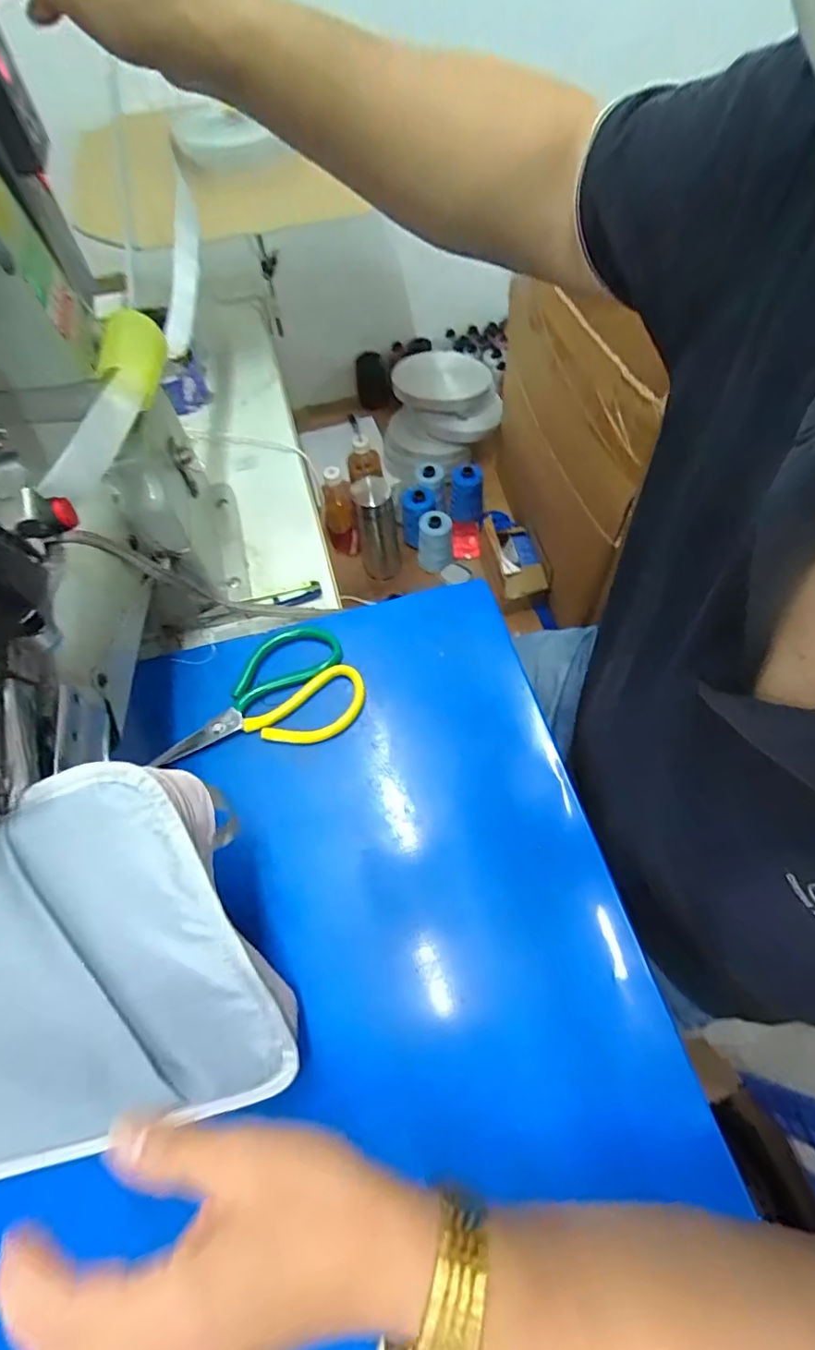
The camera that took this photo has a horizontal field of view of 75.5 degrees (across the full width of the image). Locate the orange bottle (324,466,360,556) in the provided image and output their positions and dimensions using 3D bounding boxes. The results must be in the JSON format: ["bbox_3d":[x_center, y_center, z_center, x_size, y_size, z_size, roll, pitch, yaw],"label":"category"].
[{"bbox_3d":[-0.129,-0.310,1.004,0.058,0.183,0.047,-14,62,-4],"label":"orange bottle"}]

